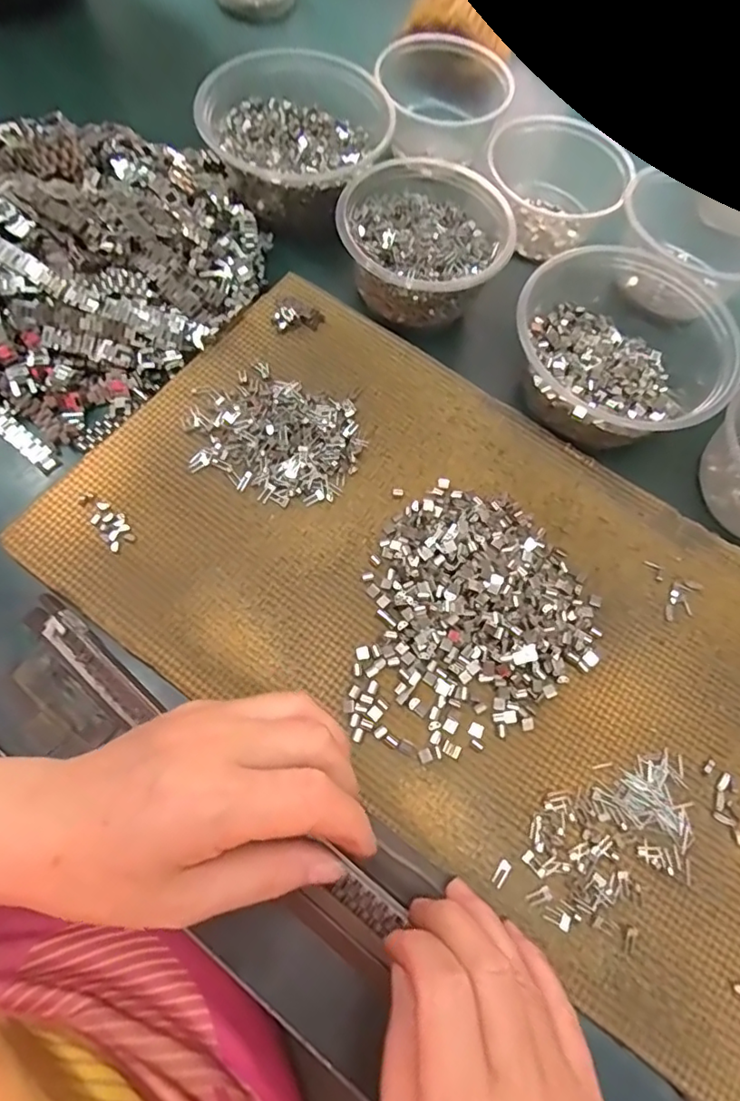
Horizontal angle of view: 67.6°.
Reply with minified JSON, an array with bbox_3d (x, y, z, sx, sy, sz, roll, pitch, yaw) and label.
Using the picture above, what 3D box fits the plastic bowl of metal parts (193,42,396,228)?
[{"bbox_3d":[-0.052,-0.306,0.412,0.131,0.053,0.131,1,70,-2],"label":"plastic bowl of metal parts"}]

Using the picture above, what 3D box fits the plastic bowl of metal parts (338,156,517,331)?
[{"bbox_3d":[0.036,-0.214,0.383,0.112,0.053,0.115,3,70,-1],"label":"plastic bowl of metal parts"}]

